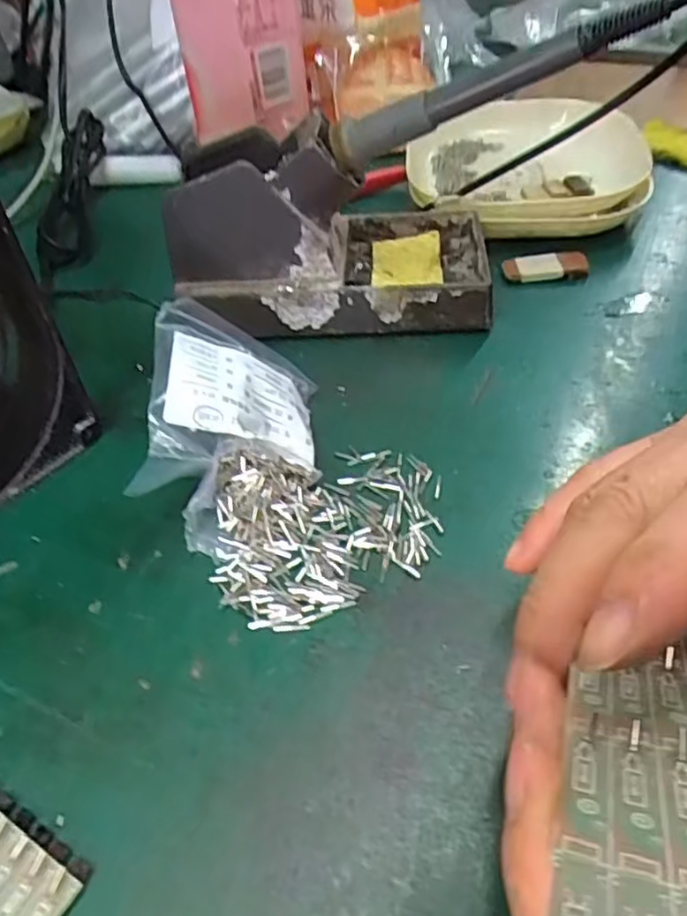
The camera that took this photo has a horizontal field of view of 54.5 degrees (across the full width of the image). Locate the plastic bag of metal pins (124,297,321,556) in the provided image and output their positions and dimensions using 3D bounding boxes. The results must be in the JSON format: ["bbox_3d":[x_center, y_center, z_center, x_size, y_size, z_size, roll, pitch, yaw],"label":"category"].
[{"bbox_3d":[-0.043,-0.016,0.263,0.059,0.051,0.095,-3,46,2],"label":"plastic bag of metal pins"}]

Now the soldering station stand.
[{"bbox_3d":[-0.006,-0.117,0.337,0.154,0.079,0.081,-1,46,4],"label":"soldering station stand"}]

